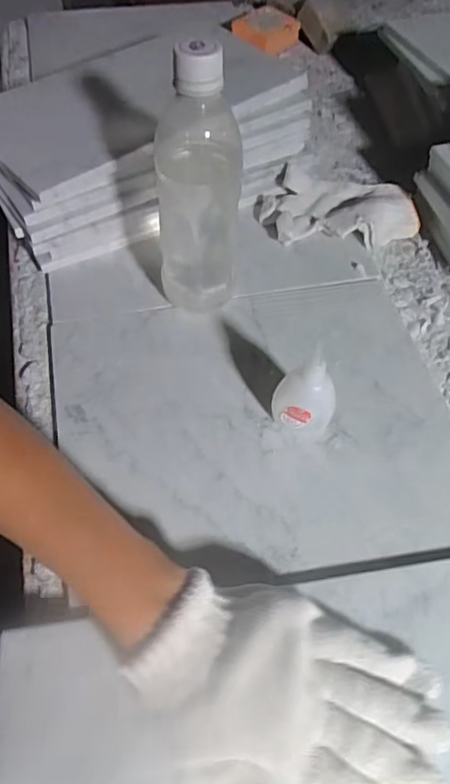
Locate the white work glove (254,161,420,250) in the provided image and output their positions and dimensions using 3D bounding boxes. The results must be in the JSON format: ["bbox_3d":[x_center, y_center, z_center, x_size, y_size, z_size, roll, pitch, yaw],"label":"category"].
[{"bbox_3d":[0.116,-0.187,0.565,0.155,0.029,0.094,5,55,-1],"label":"white work glove"}]

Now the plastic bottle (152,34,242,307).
[{"bbox_3d":[-0.020,-0.150,0.421,0.065,0.202,0.059,-1,55,-5],"label":"plastic bottle"}]

